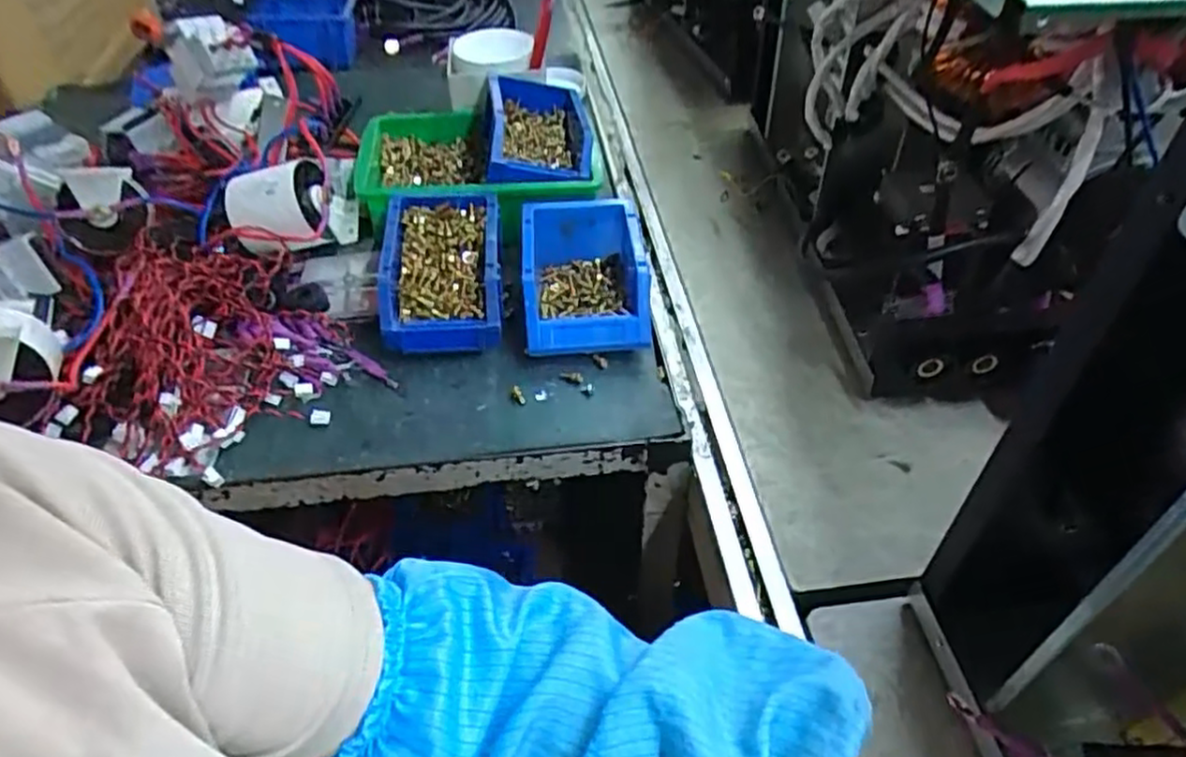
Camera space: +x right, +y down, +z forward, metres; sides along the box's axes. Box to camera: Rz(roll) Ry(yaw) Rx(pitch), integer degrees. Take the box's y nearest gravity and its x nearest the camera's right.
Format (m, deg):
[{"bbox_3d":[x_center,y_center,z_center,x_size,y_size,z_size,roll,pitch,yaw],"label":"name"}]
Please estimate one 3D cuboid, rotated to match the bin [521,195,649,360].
[{"bbox_3d":[-0.007,-0.091,0.675,0.112,0.077,0.158,-3,46,-1],"label":"bin"}]

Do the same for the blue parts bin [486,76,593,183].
[{"bbox_3d":[-0.060,-0.273,0.766,0.115,0.061,0.168,-1,46,1],"label":"blue parts bin"}]

